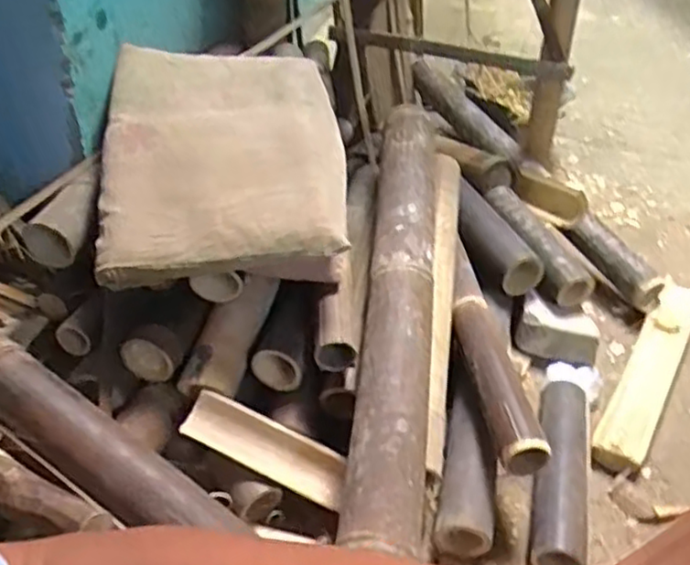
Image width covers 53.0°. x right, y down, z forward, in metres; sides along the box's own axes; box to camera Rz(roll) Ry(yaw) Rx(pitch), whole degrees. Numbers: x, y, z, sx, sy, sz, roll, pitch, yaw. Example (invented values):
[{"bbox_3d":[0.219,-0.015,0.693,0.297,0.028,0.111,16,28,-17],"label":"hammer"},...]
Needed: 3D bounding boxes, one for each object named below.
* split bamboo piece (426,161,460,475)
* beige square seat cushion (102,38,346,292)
[{"bbox_3d":[0.137,0.010,0.957,0.042,0.082,0.546,7,56,2],"label":"split bamboo piece"},{"bbox_3d":[-0.160,-0.180,0.913,0.305,0.076,0.394,0,62,-7],"label":"beige square seat cushion"}]

